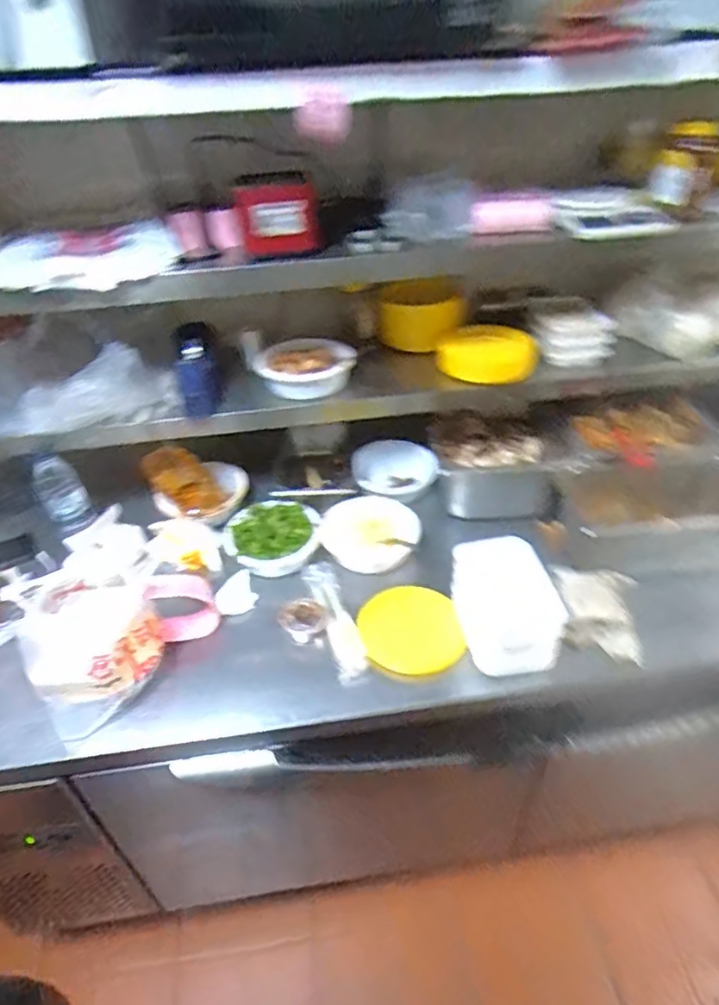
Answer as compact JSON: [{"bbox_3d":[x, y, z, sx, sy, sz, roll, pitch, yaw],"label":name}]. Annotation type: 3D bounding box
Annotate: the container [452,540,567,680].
[{"bbox_3d":[0.215,0.145,0.901,0.111,0.135,0.178,-10,39,-8],"label":"container"}]

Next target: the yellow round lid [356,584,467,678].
[{"bbox_3d":[0.079,0.199,0.962,0.152,0.026,0.169,-16,46,-4],"label":"yellow round lid"}]

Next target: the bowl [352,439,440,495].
[{"bbox_3d":[0.077,-0.071,1.286,0.175,0.074,0.175,-2,39,2],"label":"bowl"}]

